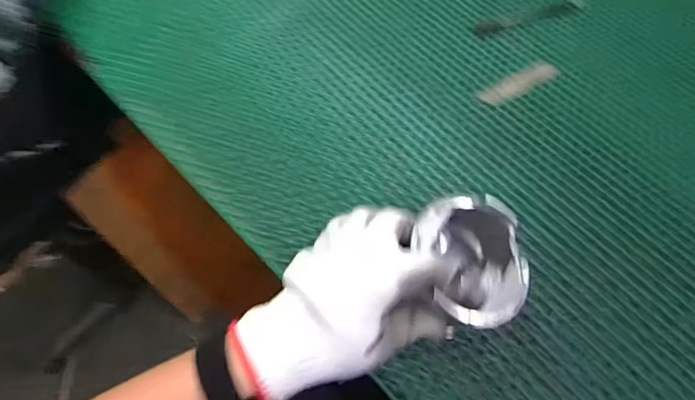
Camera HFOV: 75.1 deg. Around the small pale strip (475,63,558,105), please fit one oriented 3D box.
[{"bbox_3d":[0.197,-0.135,0.517,0.106,0.004,0.025,-26,68,-14],"label":"small pale strip"}]

